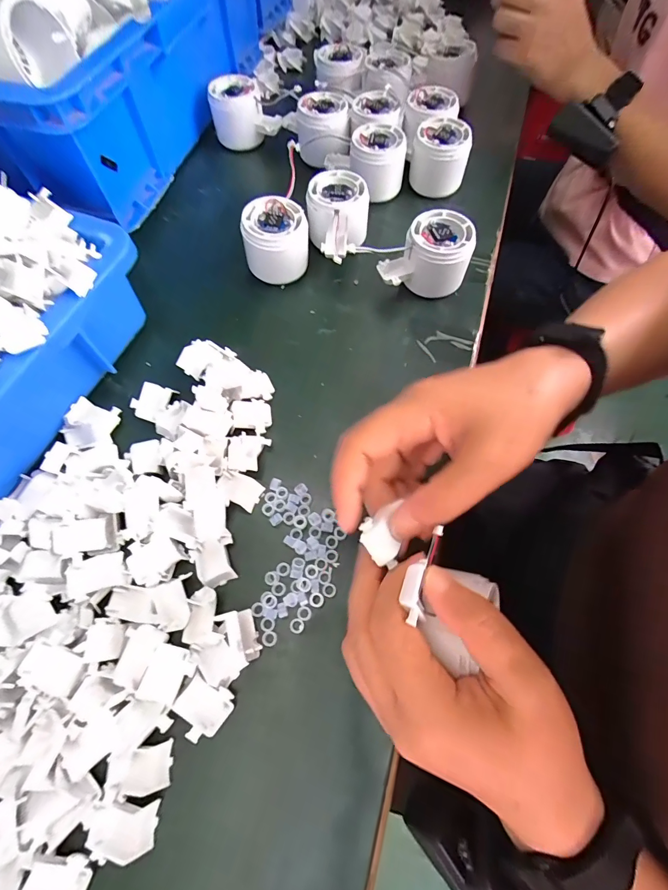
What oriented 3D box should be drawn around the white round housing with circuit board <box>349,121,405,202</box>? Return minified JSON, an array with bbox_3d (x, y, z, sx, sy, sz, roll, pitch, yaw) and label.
[{"bbox_3d":[0.046,-0.303,0.407,0.056,0.050,0.058,6,66,0],"label":"white round housing with circuit board"}]

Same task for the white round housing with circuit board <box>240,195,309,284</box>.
[{"bbox_3d":[-0.053,-0.185,0.354,0.056,0.054,0.054,1,66,-3],"label":"white round housing with circuit board"}]

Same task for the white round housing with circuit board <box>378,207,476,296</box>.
[{"bbox_3d":[0.089,-0.171,0.346,0.066,0.052,0.059,-3,66,-4],"label":"white round housing with circuit board"}]

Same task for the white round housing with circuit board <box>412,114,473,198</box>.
[{"bbox_3d":[0.114,-0.308,0.410,0.057,0.058,0.056,1,66,-3],"label":"white round housing with circuit board"}]

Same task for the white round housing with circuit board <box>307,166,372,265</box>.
[{"bbox_3d":[0.003,-0.213,0.368,0.059,0.051,0.082,6,66,0],"label":"white round housing with circuit board"}]

